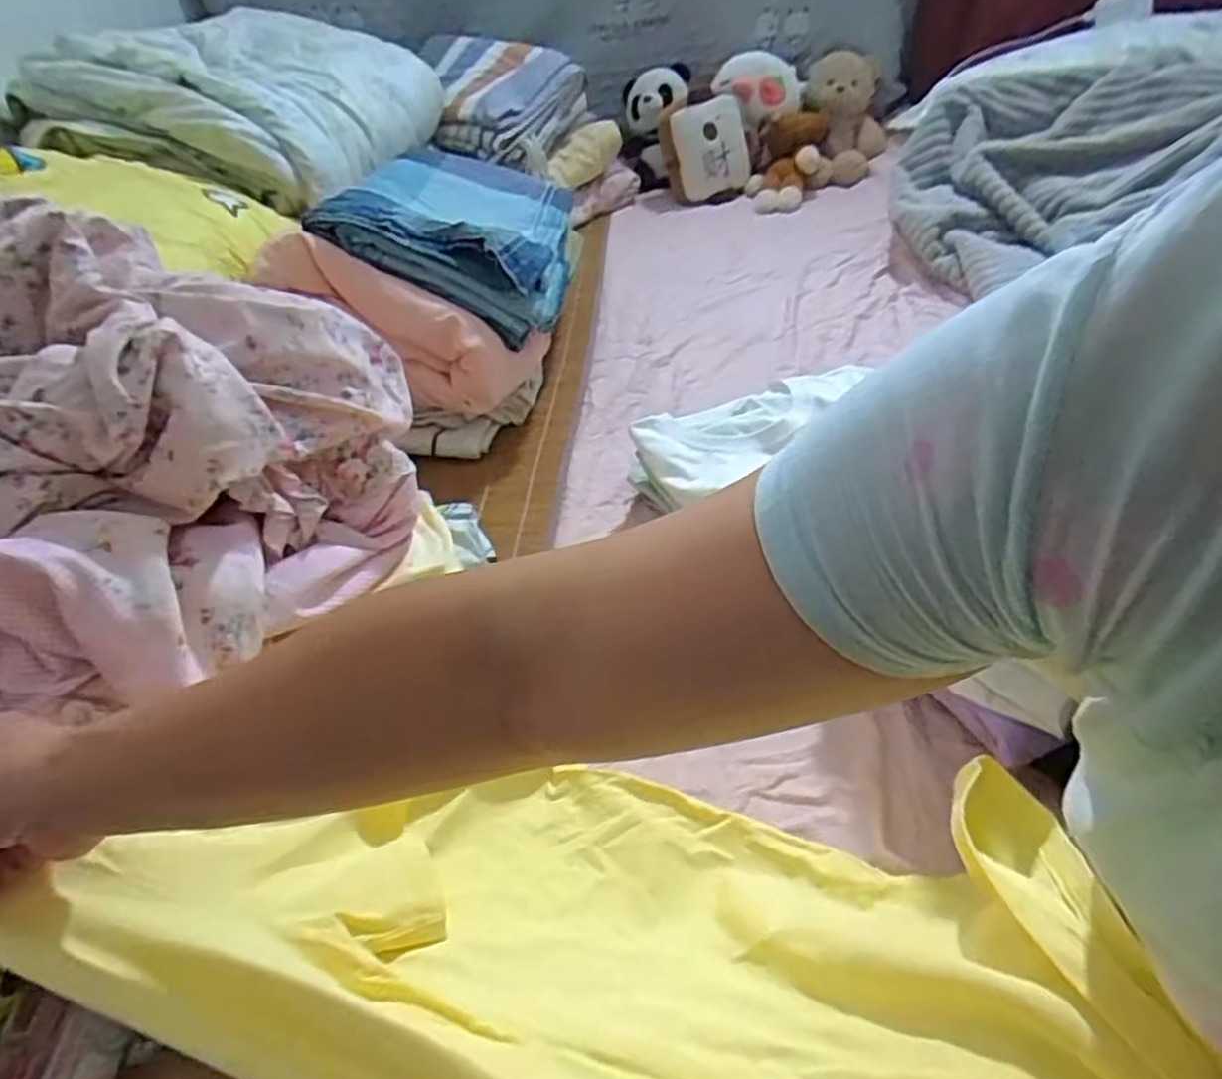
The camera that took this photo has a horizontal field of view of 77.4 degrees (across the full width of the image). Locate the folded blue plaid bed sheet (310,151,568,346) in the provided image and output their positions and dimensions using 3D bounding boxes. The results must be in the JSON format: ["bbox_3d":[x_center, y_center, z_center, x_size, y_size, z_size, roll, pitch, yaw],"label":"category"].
[{"bbox_3d":[-0.181,-0.422,1.002,0.280,0.071,0.416,22,41,-12],"label":"folded blue plaid bed sheet"}]

